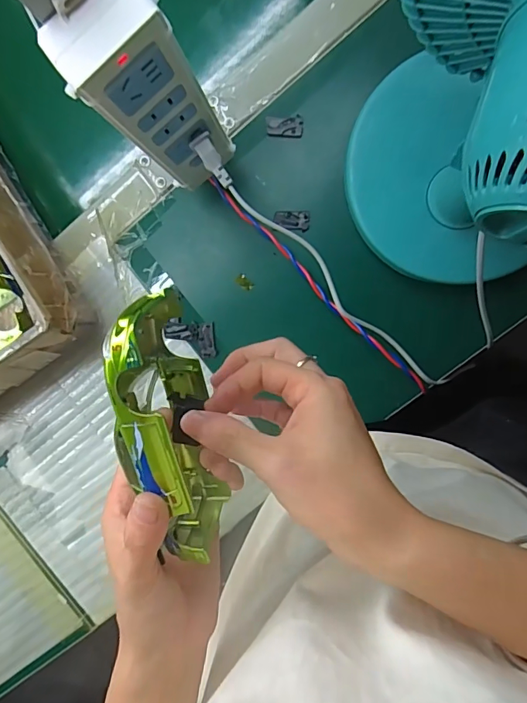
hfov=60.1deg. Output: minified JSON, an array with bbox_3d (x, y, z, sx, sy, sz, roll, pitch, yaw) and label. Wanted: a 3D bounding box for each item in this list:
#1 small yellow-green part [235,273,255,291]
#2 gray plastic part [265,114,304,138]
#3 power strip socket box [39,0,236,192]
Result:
[{"bbox_3d":[-0.018,-0.066,0.438,0.012,0.004,0.018,-38,91,9],"label":"small yellow-green part"},{"bbox_3d":[0.020,-0.207,0.419,0.034,0.004,0.018,3,96,6],"label":"gray plastic part"},{"bbox_3d":[-0.064,-0.149,0.284,0.060,0.173,0.040,-32,92,9],"label":"power strip socket box"}]

